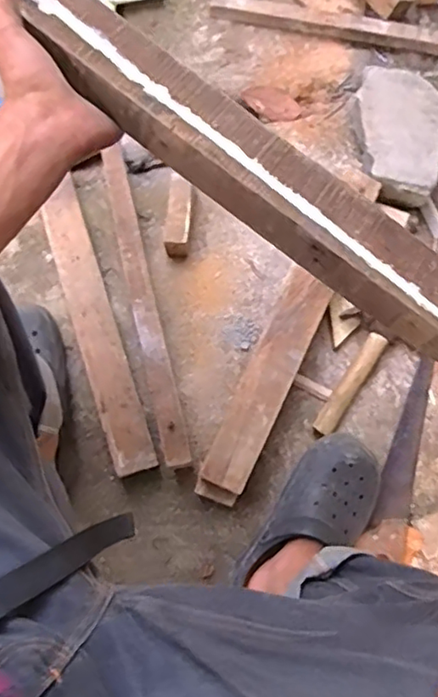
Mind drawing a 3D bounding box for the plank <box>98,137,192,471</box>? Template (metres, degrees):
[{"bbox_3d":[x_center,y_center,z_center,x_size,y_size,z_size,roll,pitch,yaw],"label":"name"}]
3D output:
[{"bbox_3d":[-0.112,-0.062,0.874,0.048,0.073,0.477,-13,79,-4],"label":"plank"}]

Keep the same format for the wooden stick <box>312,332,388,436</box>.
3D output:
[{"bbox_3d":[0.193,0.052,0.867,0.029,0.026,0.166,33,80,6],"label":"wooden stick"}]

